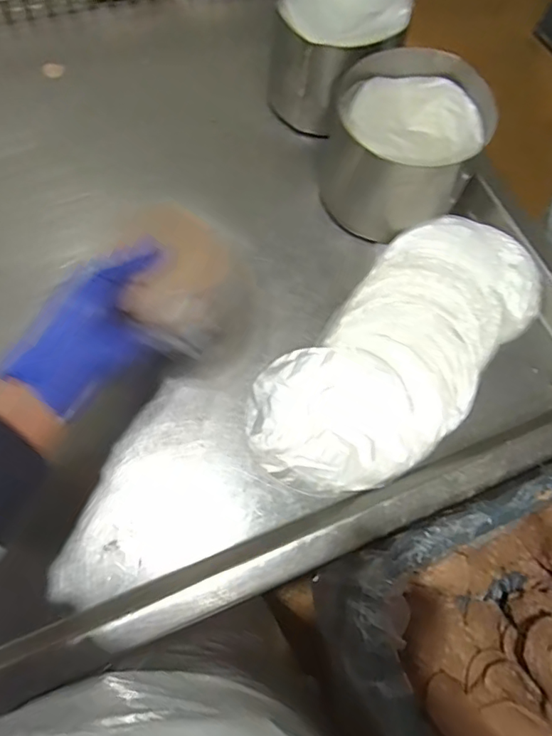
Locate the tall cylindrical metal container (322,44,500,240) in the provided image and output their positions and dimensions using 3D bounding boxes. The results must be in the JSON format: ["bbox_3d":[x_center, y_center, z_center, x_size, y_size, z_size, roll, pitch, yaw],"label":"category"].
[{"bbox_3d":[0.126,-0.217,0.509,0.136,0.102,0.158,30,71,11],"label":"tall cylindrical metal container"}]

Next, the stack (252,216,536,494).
[{"bbox_3d":[0.111,-0.016,0.460,0.146,0.038,0.297,42,73,14],"label":"stack"}]

